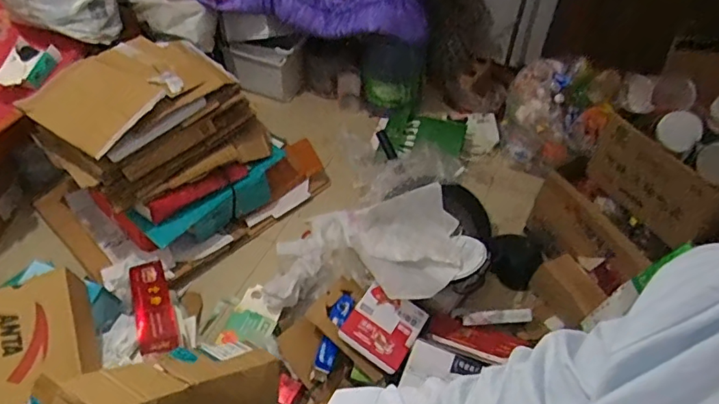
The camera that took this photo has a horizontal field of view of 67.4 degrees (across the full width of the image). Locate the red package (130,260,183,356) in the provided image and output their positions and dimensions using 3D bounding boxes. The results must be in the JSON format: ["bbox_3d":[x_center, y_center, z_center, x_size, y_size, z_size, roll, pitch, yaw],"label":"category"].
[{"bbox_3d":[-0.525,0.256,1.359,0.095,0.034,0.282,-19,53,-17],"label":"red package"}]

